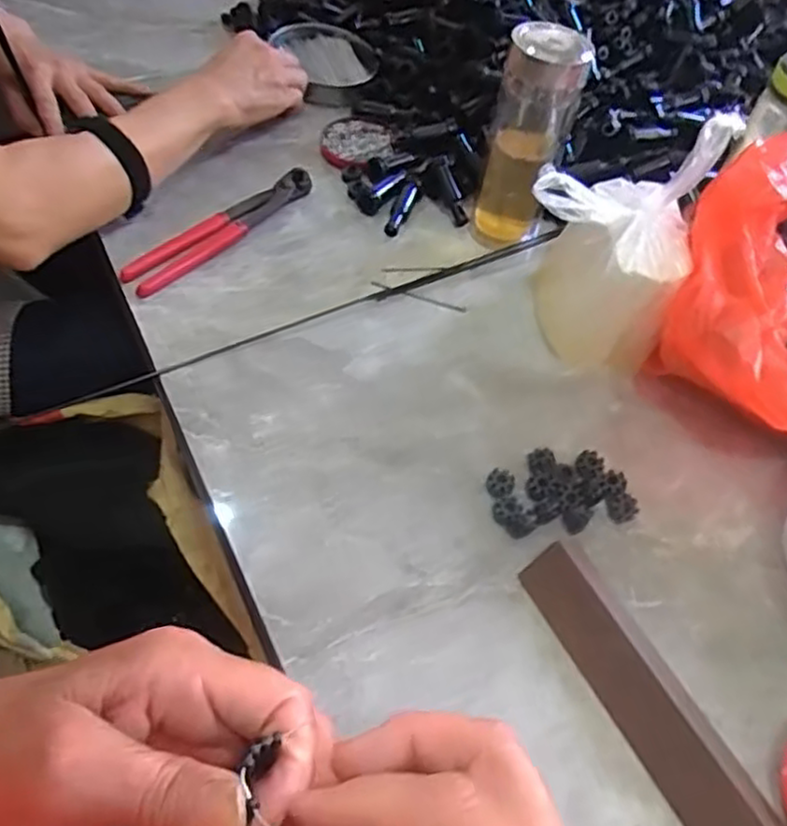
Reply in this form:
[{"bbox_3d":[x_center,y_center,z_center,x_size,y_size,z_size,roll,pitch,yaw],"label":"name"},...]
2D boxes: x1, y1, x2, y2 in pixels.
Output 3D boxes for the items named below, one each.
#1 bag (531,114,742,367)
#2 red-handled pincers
[{"bbox_3d":[0.168,-0.129,0.531,0.115,0.161,0.093,29,55,15],"label":"bag"},{"bbox_3d":[-0.147,-0.163,0.624,0.033,0.013,0.201,37,58,20],"label":"red-handled pincers"}]

